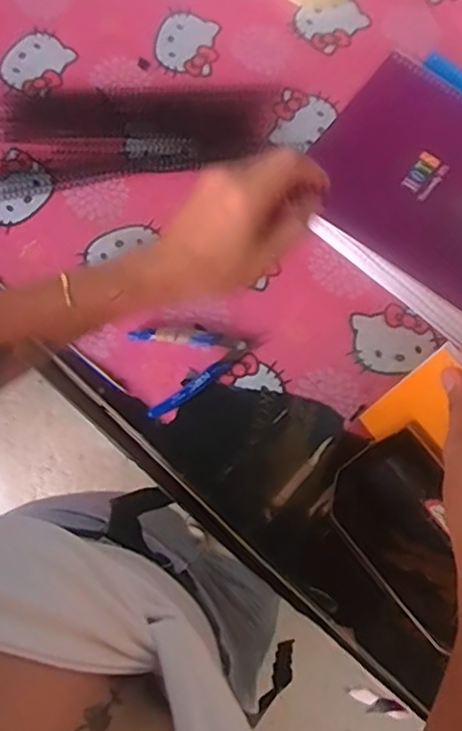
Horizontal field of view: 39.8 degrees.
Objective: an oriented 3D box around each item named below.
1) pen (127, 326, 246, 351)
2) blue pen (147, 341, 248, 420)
[{"bbox_3d":[-0.041,-0.028,0.612,0.109,0.010,0.016,4,74,0],"label":"pen"},{"bbox_3d":[-0.029,0.016,0.601,0.112,0.010,0.014,-38,79,-11],"label":"blue pen"}]

